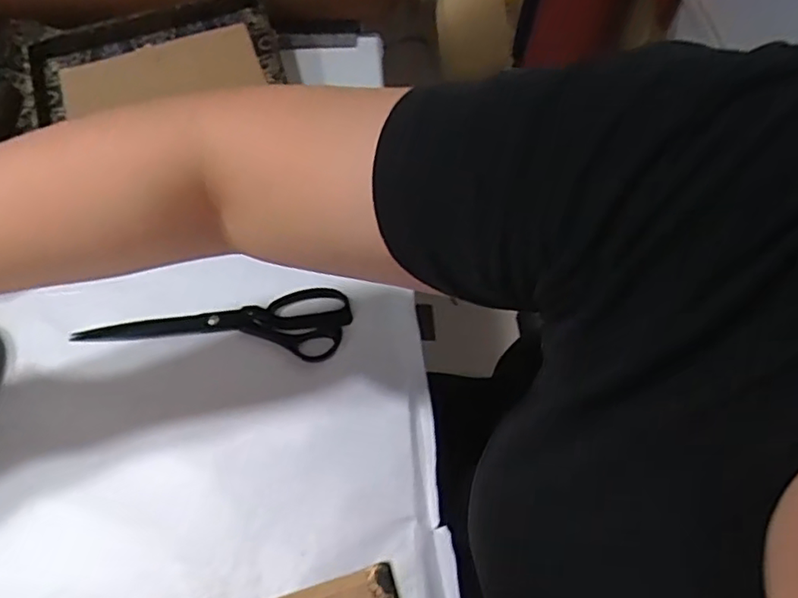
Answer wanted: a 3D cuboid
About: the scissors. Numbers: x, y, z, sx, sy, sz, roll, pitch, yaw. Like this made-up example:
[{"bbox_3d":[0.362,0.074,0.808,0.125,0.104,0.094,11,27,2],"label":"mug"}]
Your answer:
[{"bbox_3d":[-0.166,0.020,0.535,0.240,0.009,0.067,1,61,0],"label":"scissors"}]

